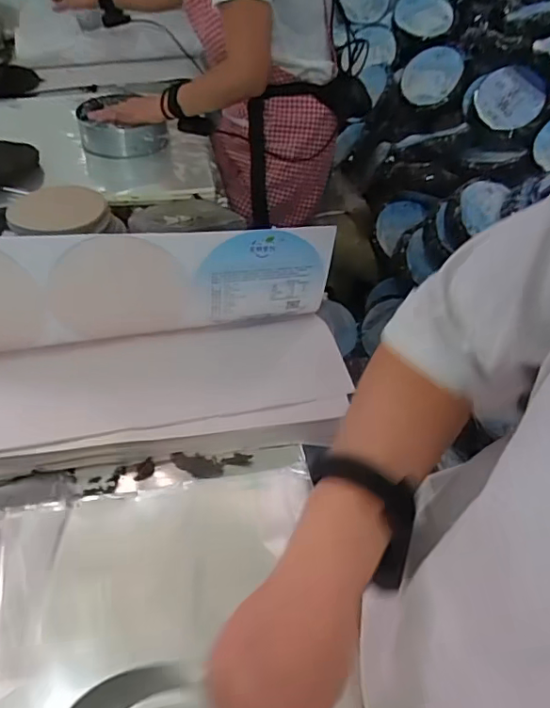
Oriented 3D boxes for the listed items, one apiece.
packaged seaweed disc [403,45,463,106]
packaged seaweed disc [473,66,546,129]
[{"bbox_3d":[0.373,-0.662,1.300,0.134,0.020,0.147,-8,70,23],"label":"packaged seaweed disc"},{"bbox_3d":[0.494,-0.536,1.145,0.130,0.021,0.132,-4,79,21],"label":"packaged seaweed disc"}]

